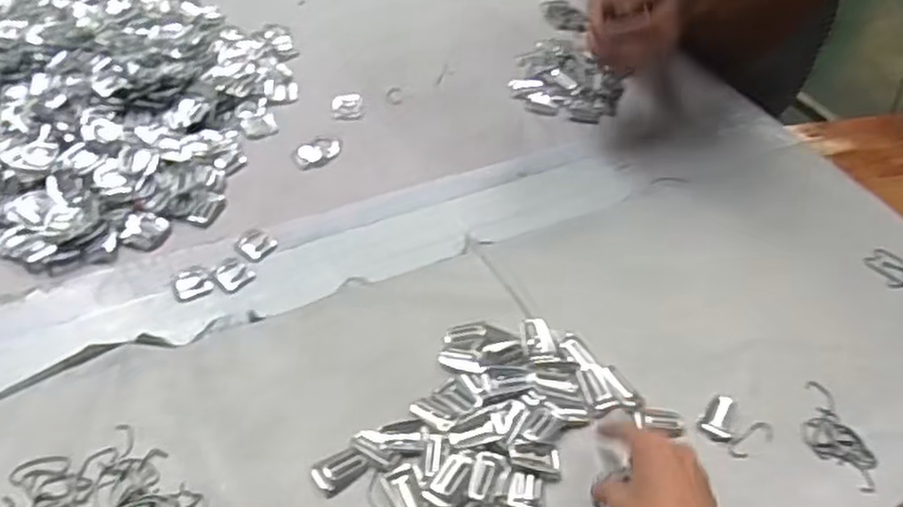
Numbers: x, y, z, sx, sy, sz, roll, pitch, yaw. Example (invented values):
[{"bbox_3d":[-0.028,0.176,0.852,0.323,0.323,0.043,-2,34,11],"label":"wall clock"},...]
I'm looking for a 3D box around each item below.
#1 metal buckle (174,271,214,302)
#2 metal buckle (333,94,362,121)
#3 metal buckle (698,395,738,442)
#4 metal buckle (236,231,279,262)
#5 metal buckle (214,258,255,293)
[{"bbox_3d":[-0.235,0.028,0.654,0.032,0.004,0.034,-21,53,-24],"label":"metal buckle"},{"bbox_3d":[-0.122,-0.173,0.849,0.034,0.004,0.047,-1,48,-9],"label":"metal buckle"},{"bbox_3d":[0.228,0.137,0.605,0.028,0.009,0.045,33,52,22],"label":"metal buckle"},{"bbox_3d":[-0.188,-0.009,0.692,0.035,0.004,0.034,30,51,19],"label":"metal buckle"},{"bbox_3d":[-0.203,0.020,0.669,0.035,0.004,0.032,31,51,20],"label":"metal buckle"}]

